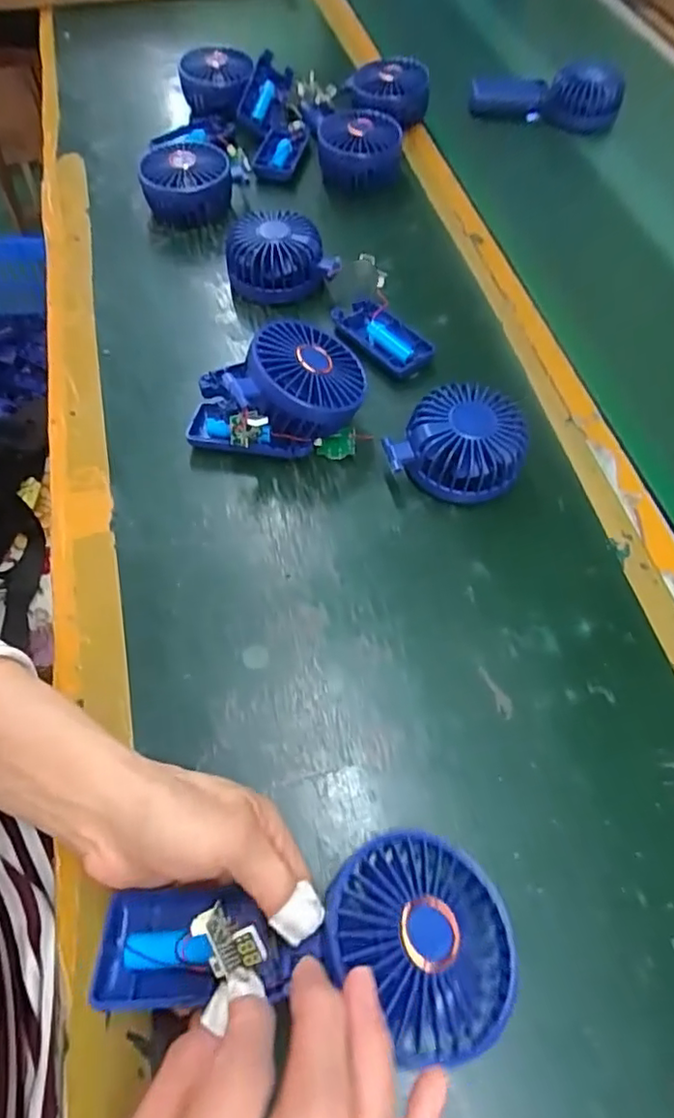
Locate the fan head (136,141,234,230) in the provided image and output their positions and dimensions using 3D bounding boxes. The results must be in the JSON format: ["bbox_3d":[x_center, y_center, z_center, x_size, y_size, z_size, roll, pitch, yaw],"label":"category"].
[{"bbox_3d":[-0.149,-0.374,0.579,0.086,0.041,0.088,-13,62,-9],"label":"fan head"}]

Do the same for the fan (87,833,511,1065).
[{"bbox_3d":[-0.014,0.168,0.255,0.180,0.033,0.078,-4,61,0],"label":"fan"}]

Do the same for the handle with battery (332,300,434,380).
[{"bbox_3d":[0.040,-0.189,0.500,0.046,0.020,0.090,-39,69,-21],"label":"handle with battery"}]

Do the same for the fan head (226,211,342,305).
[{"bbox_3d":[-0.050,-0.271,0.526,0.098,0.043,0.074,-3,61,-3],"label":"fan head"}]

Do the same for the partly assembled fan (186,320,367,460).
[{"bbox_3d":[-0.046,-0.120,0.429,0.129,0.072,0.083,-9,62,-7],"label":"partly assembled fan"}]

